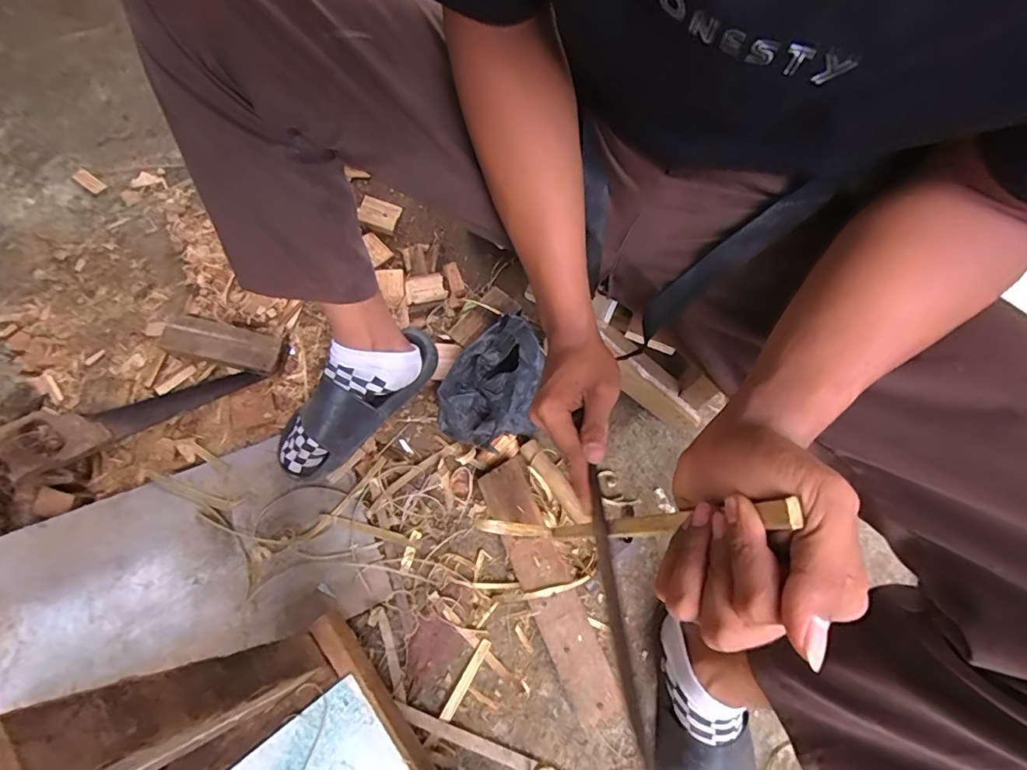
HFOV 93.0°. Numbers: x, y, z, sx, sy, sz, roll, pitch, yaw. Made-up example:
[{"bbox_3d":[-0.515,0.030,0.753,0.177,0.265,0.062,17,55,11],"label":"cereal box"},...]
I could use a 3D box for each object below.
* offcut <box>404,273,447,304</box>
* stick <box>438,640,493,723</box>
[{"bbox_3d":[-0.150,-0.164,0.824,0.067,0.007,0.056,-17,70,-10],"label":"offcut"},{"bbox_3d":[-0.061,0.375,0.619,0.014,0.009,0.101,30,69,8],"label":"stick"}]

